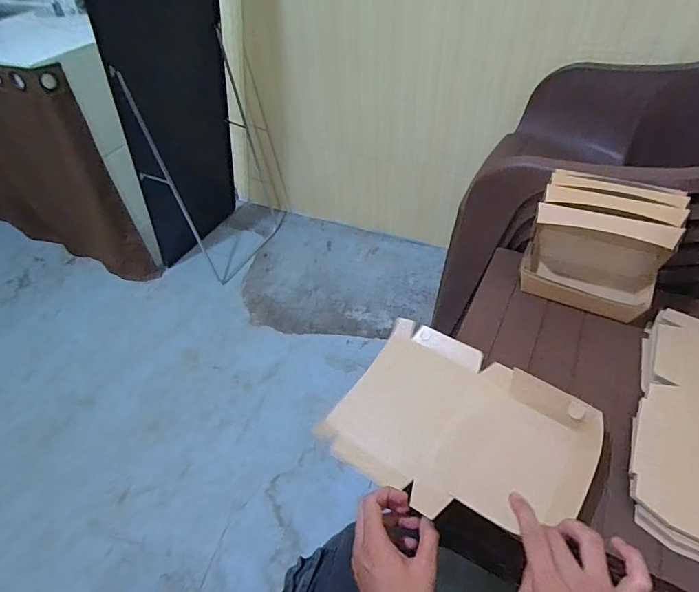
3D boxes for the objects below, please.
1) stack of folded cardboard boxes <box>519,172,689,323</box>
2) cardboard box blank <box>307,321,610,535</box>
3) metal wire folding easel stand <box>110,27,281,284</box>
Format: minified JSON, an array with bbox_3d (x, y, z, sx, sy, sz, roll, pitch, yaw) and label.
[{"bbox_3d":[0.381,-0.077,0.652,0.180,0.156,0.137,18,51,19],"label":"stack of folded cardboard boxes"},{"bbox_3d":[0.139,0.158,0.534,0.294,0.050,0.226,25,53,24],"label":"cardboard box blank"},{"bbox_3d":[-0.462,-0.468,1.505,0.201,0.711,0.486,29,55,27],"label":"metal wire folding easel stand"}]

